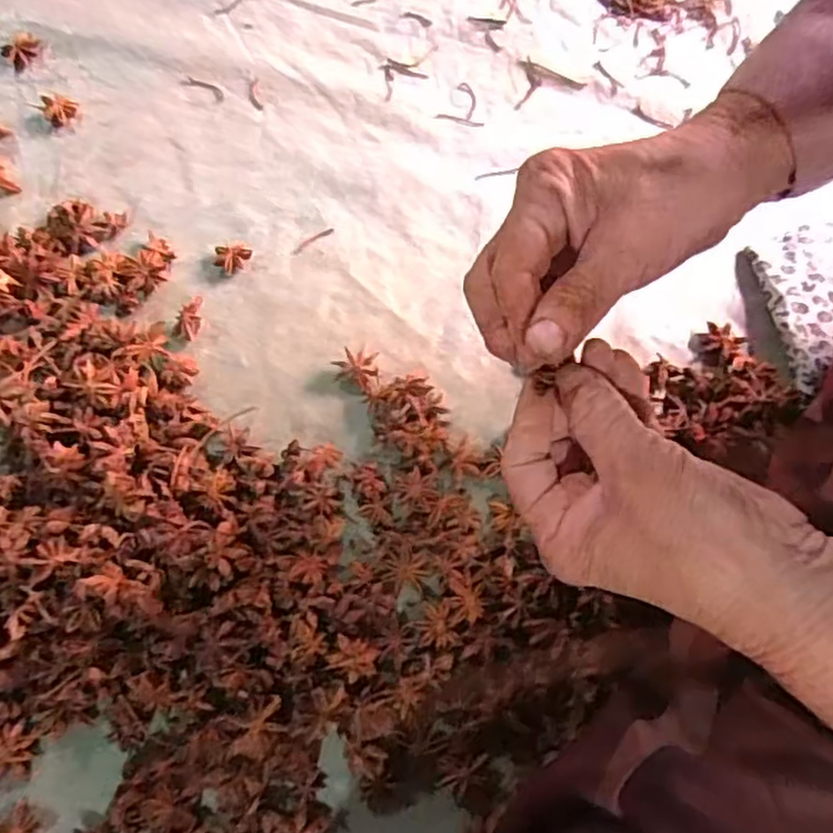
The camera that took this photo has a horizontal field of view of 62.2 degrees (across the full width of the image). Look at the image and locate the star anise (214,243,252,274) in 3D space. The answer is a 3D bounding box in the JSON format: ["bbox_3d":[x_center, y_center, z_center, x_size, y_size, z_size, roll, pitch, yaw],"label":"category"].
[{"bbox_3d":[-0.121,-0.104,0.452,0.021,0.009,0.020,28,73,10],"label":"star anise"}]

